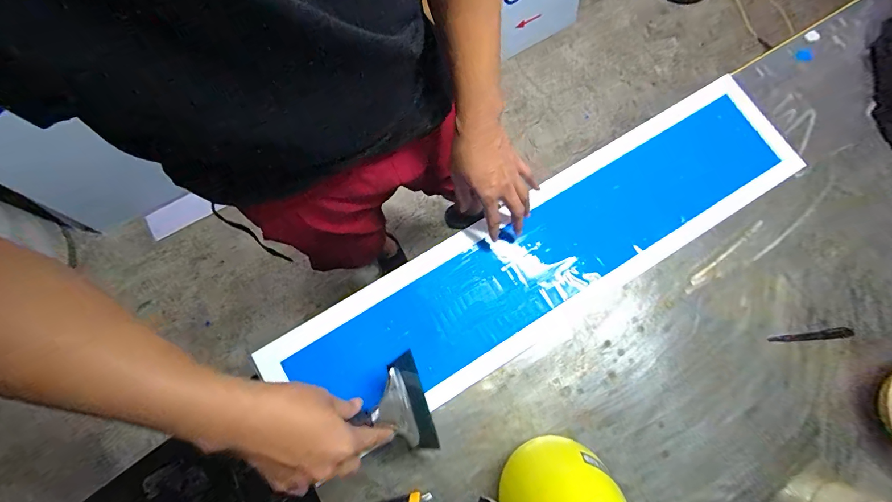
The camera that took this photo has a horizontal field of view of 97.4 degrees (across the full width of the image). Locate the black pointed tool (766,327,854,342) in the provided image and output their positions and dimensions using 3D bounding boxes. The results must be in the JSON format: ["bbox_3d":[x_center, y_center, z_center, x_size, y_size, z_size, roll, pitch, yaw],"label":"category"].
[{"bbox_3d":[0.554,0.127,0.593,0.133,0.008,0.015,-3,76,-2],"label":"black pointed tool"}]

